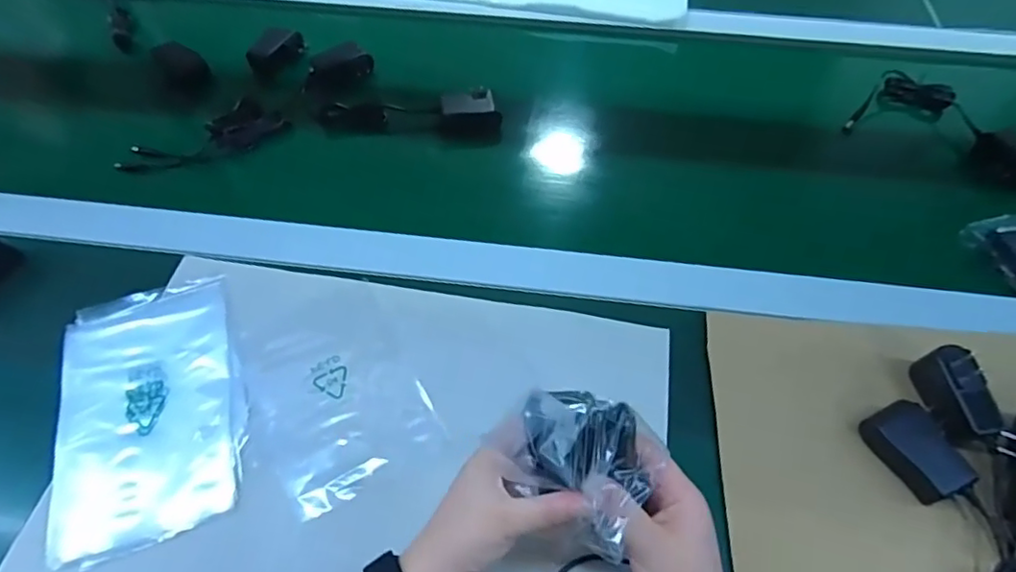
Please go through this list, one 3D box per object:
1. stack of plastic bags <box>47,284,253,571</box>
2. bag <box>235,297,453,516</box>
[{"bbox_3d":[-0.299,0.096,0.493,0.142,0.009,0.231,-13,57,-9],"label":"stack of plastic bags"},{"bbox_3d":[-0.155,0.088,0.506,0.137,0.005,0.181,-28,60,-18],"label":"bag"}]

